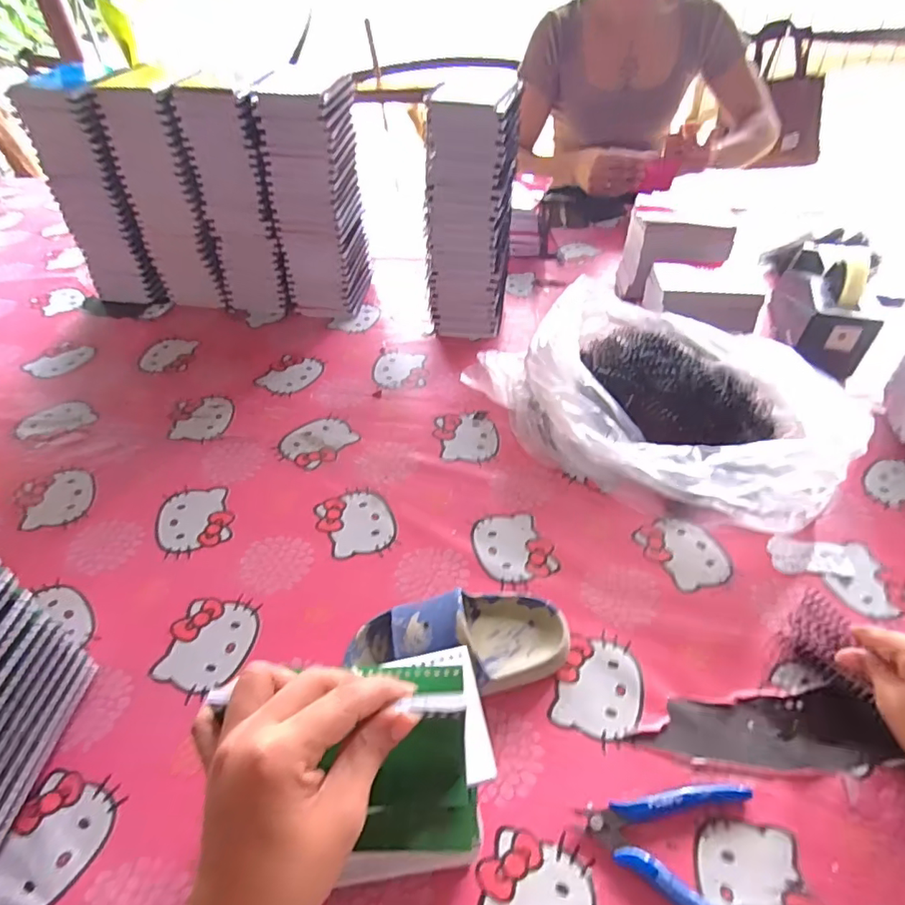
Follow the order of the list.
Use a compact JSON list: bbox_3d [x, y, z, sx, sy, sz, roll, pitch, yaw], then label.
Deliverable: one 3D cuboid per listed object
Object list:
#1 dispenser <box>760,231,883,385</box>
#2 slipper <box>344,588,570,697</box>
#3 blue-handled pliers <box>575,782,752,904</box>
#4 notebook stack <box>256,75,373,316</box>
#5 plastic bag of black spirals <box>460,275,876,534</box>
[{"bbox_3d":[0.490,-0.208,0.732,0.075,0.107,0.218,7,45,8],"label":"dispenser"},{"bbox_3d":[0.006,0.146,0.426,0.175,0.062,0.087,-12,46,-11],"label":"slipper"},{"bbox_3d":[0.143,0.252,0.354,0.109,0.013,0.086,9,45,10],"label":"blue-handled pliers"},{"bbox_3d":[-0.179,-0.335,0.753,0.101,0.283,0.100,9,45,10],"label":"notebook stack"},{"bbox_3d":[0.226,-0.060,0.598,0.268,0.105,0.367,-26,50,-23],"label":"plastic bag of black spirals"}]

